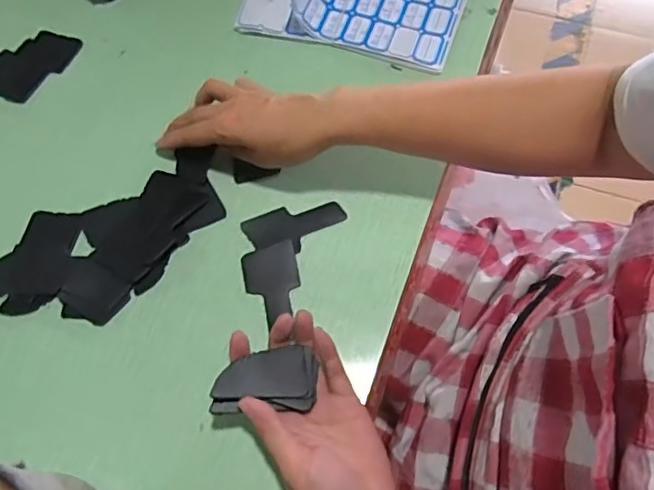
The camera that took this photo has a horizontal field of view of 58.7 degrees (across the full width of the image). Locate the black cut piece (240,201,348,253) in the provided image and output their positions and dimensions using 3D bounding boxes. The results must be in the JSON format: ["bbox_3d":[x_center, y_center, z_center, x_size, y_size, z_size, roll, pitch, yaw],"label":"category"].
[{"bbox_3d":[-0.027,-0.018,0.500,0.084,0.004,0.040,-22,68,-10],"label":"black cut piece"}]

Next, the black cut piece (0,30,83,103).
[{"bbox_3d":[-0.310,-0.185,0.570,0.111,0.004,0.086,19,68,8],"label":"black cut piece"}]

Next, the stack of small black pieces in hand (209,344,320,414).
[{"bbox_3d":[-0.044,0.098,0.412,0.074,0.010,0.041,-9,67,-12],"label":"stack of small black pieces in hand"}]

